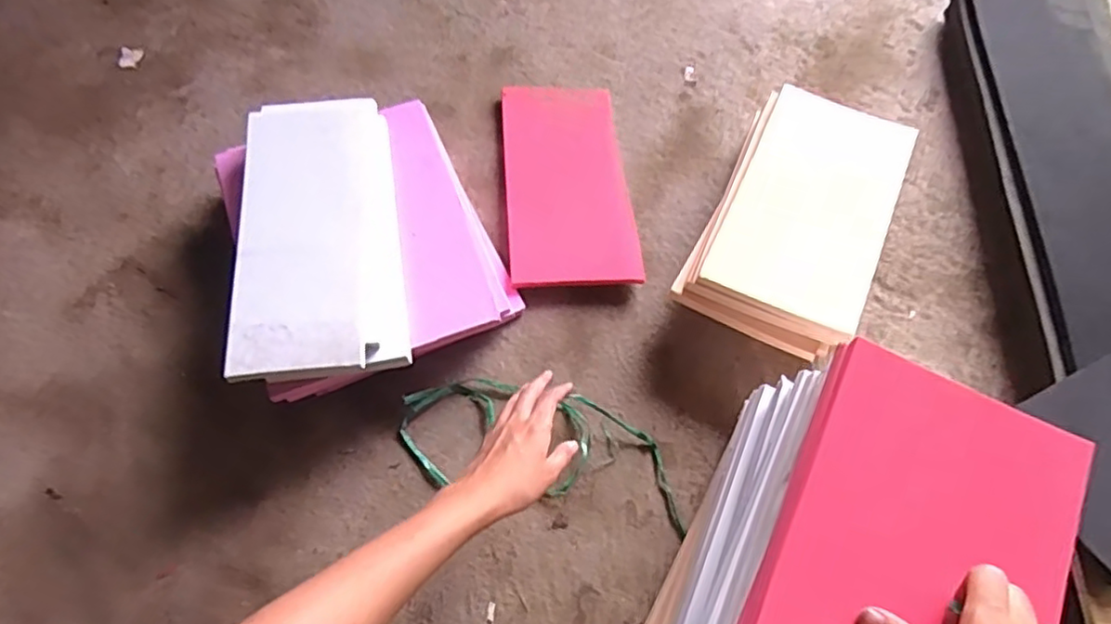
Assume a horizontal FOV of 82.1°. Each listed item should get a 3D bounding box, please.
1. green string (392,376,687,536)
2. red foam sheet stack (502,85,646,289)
[{"bbox_3d":[-0.009,0.131,0.628,0.288,0.029,0.109,12,64,1],"label":"green string"},{"bbox_3d":[0.015,-0.160,0.769,0.143,0.017,0.290,-3,64,-4],"label":"red foam sheet stack"}]

